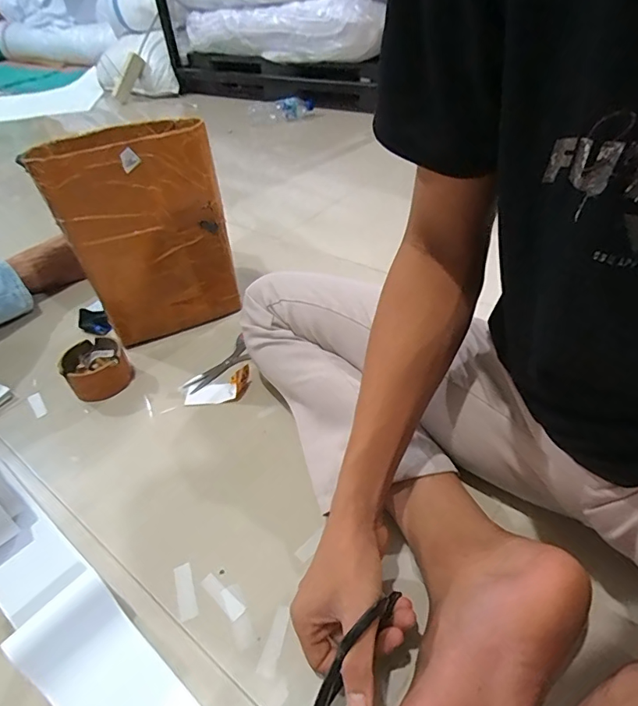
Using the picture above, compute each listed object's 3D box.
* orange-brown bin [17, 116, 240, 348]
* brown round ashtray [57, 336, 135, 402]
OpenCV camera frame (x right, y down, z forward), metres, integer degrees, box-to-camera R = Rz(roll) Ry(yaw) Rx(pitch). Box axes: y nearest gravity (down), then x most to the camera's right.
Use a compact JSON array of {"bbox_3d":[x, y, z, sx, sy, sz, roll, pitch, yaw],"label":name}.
[{"bbox_3d":[-0.250,-0.173,0.687,0.217,0.279,0.128,-21,43,-16],"label":"orange-brown bin"},{"bbox_3d":[-0.310,0.024,0.645,0.078,0.054,0.080,-33,47,-27],"label":"brown round ashtray"}]

